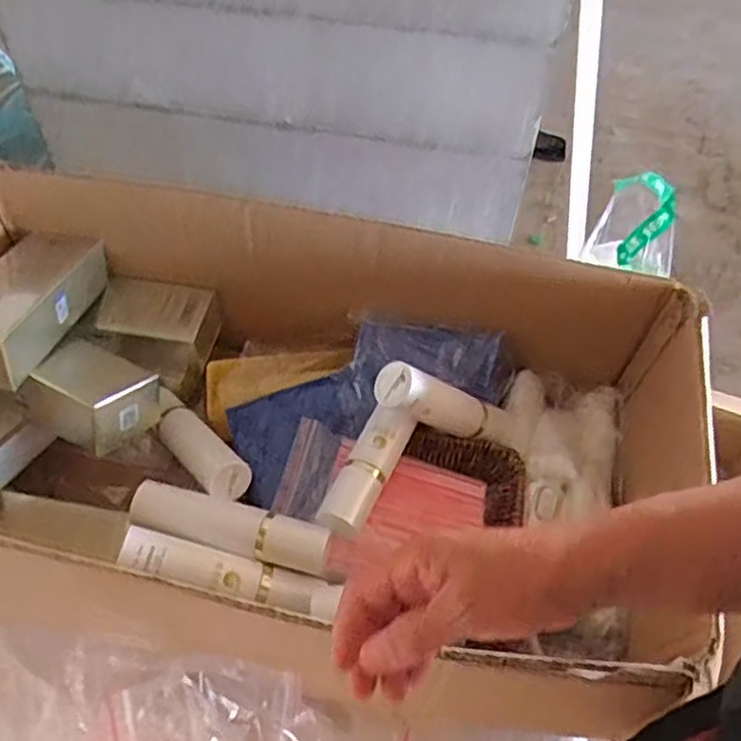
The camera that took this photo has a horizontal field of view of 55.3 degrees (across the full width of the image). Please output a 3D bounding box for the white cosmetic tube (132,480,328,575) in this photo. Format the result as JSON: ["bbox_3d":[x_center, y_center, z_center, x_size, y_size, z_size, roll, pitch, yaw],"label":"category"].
[{"bbox_3d":[-0.119,0.138,0.608,0.167,0.042,0.039,13,56,6],"label":"white cosmetic tube"}]

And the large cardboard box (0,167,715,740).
[{"bbox_3d":[-0.091,0.055,0.627,0.668,0.196,0.361,11,56,5],"label":"large cardboard box"}]

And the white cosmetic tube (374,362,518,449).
[{"bbox_3d":[0.074,0.035,0.652,0.171,0.043,0.034,23,44,-39],"label":"white cosmetic tube"}]

